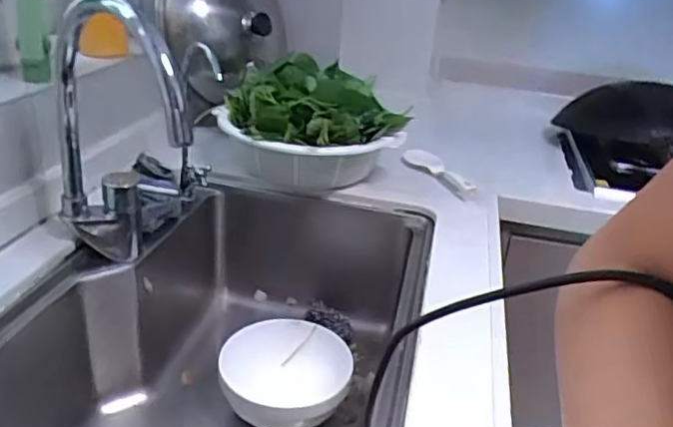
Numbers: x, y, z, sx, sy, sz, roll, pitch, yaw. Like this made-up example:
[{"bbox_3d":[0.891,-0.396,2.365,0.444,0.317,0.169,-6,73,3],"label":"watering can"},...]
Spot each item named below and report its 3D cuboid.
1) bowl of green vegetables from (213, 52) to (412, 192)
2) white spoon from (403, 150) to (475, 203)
[{"bbox_3d":[-0.046,-0.146,0.992,0.267,0.181,0.234,-2,26,-16],"label":"bowl of green vegetables"},{"bbox_3d":[0.181,-0.071,1.063,0.068,0.015,0.180,-10,37,-31],"label":"white spoon"}]

